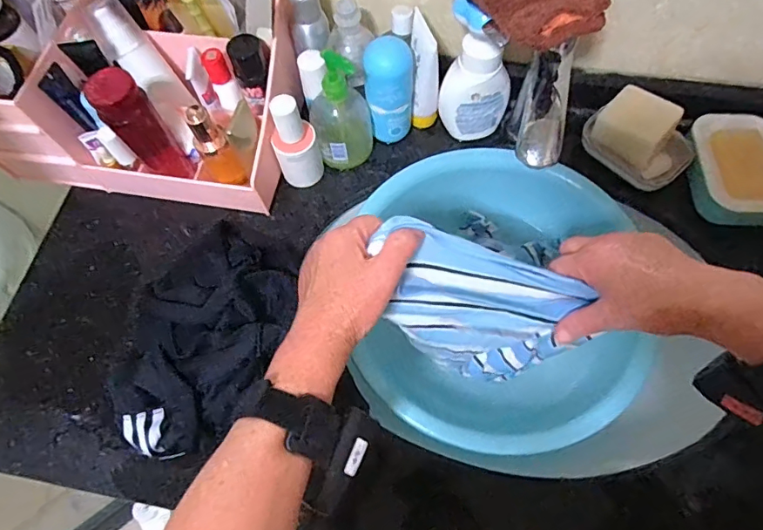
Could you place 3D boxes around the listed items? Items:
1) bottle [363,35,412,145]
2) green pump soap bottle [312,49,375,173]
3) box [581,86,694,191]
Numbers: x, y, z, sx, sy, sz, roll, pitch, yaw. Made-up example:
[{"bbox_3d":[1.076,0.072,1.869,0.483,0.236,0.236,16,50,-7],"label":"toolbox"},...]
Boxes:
[{"bbox_3d":[0.009,-0.204,0.563,0.053,0.118,0.059,-4,66,1],"label":"bottle"},{"bbox_3d":[-0.046,-0.173,0.555,0.068,0.132,0.060,-9,66,-1],"label":"green pump soap bottle"},{"bbox_3d":[0.299,-0.147,0.557,0.081,0.056,0.112,-41,71,-14],"label":"box"}]

